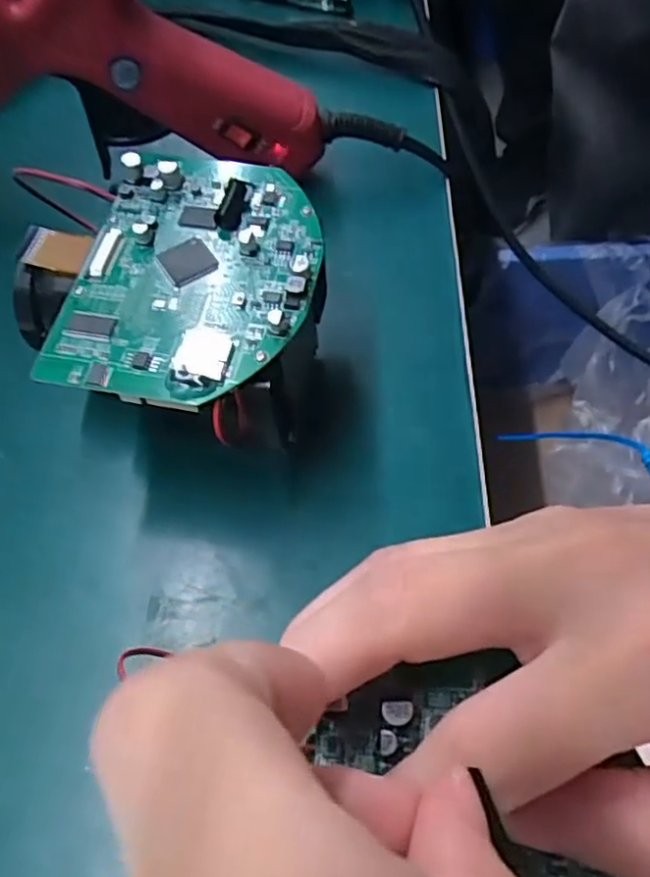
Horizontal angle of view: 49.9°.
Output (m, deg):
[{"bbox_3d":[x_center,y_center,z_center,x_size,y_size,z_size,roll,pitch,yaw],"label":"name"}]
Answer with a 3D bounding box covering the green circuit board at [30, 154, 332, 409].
[{"bbox_3d":[-0.039,-0.052,0.208,0.070,0.006,0.090,9,63,8],"label":"green circuit board"}]

